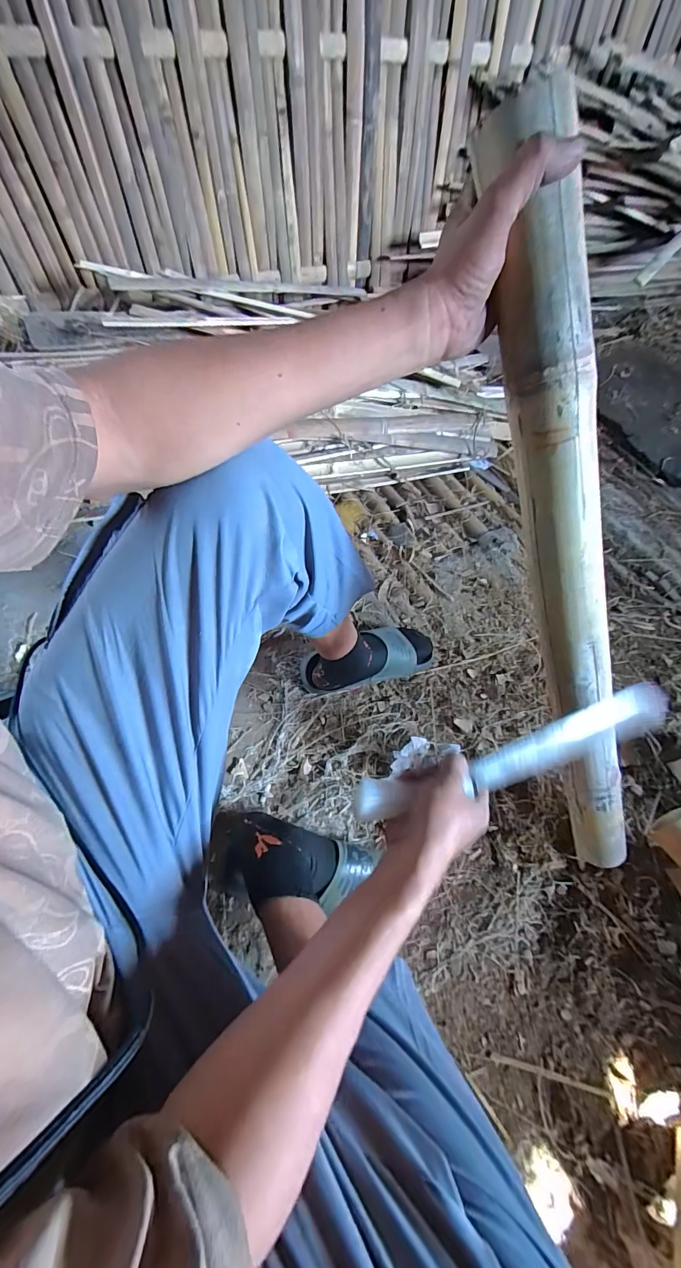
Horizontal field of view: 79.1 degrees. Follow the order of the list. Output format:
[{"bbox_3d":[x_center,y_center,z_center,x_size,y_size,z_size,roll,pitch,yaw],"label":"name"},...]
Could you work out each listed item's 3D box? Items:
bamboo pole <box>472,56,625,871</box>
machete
[{"bbox_3d":[0.254,-0.019,0.449,0.064,0.807,0.055,-29,26,-17],"label":"bamboo pole"},{"bbox_3d":[0.212,0.132,0.469,0.421,0.038,0.048,-11,62,-19],"label":"machete"}]

